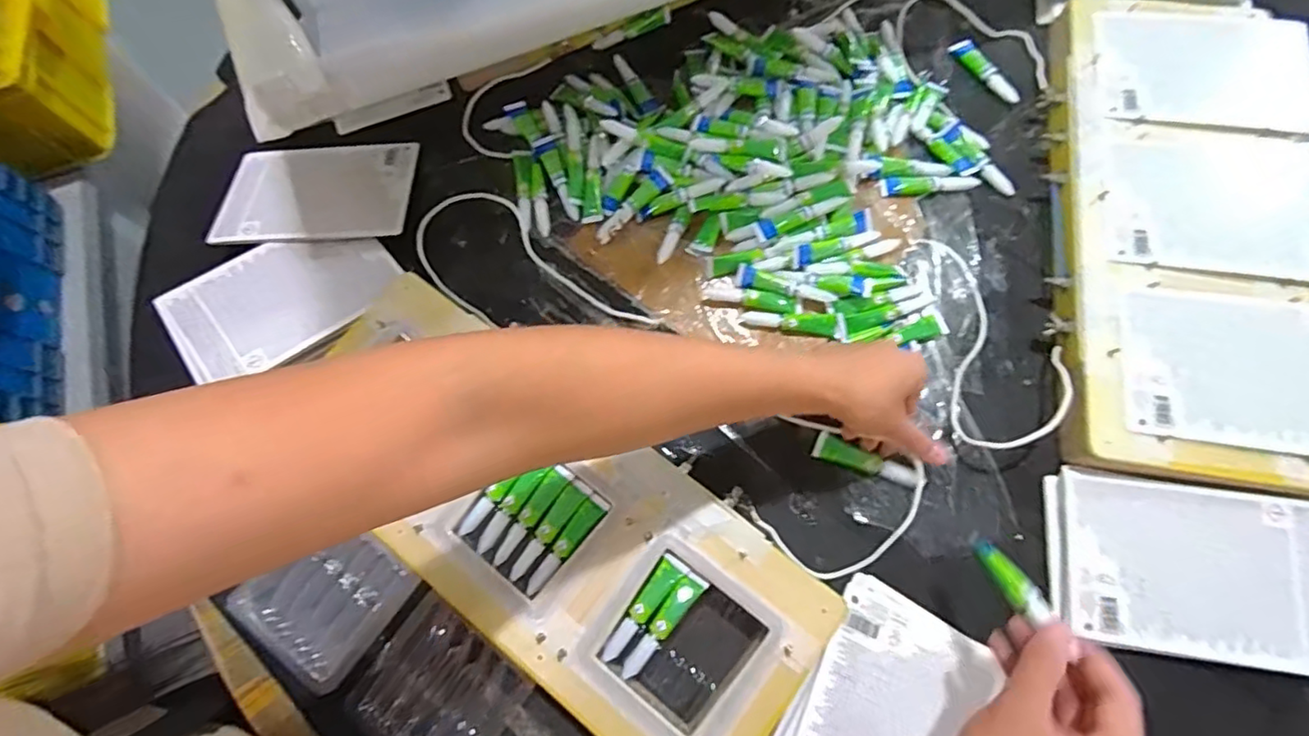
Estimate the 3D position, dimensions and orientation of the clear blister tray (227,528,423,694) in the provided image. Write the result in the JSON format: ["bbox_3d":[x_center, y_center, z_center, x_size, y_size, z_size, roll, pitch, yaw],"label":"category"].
[{"bbox_3d":[-0.240,0.169,0.453,0.092,0.019,0.103,39,77,14],"label":"clear blister tray"}]

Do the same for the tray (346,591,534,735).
[{"bbox_3d":[-0.155,0.234,0.440,0.102,0.011,0.097,35,76,13],"label":"tray"}]

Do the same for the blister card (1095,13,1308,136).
[{"bbox_3d":[0.469,-0.253,0.523,0.169,0.010,0.116,6,72,4],"label":"blister card"}]

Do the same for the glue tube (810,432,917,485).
[{"bbox_3d":[0.161,0.073,0.474,0.076,0.014,0.019,22,74,9],"label":"glue tube"}]

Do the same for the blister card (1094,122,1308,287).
[{"bbox_3d":[0.445,-0.128,0.484,0.175,0.007,0.130,11,72,6],"label":"blister card"}]

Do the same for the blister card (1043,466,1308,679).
[{"bbox_3d":[0.377,0.141,0.431,0.180,0.020,0.119,9,72,5],"label":"blister card"}]

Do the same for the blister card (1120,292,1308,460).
[{"bbox_3d":[0.431,0.004,0.444,0.171,0.008,0.116,7,72,5],"label":"blister card"}]

